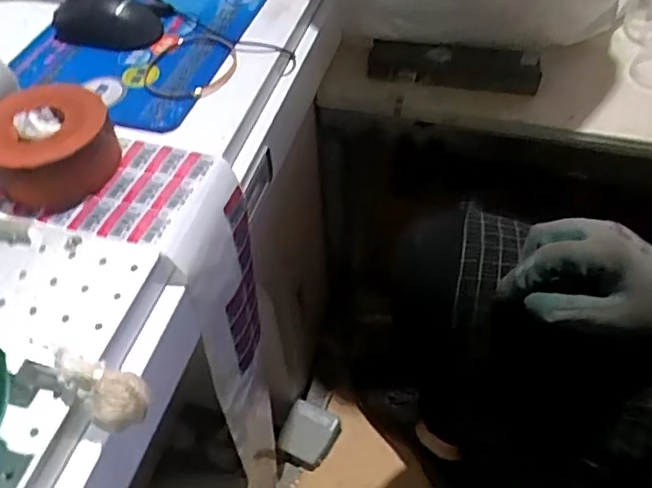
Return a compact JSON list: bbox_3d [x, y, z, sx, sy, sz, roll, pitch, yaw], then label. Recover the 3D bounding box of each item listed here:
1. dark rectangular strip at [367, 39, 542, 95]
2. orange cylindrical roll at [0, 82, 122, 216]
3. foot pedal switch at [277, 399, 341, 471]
[{"bbox_3d":[0.161,-0.226,0.787,0.208,0.014,0.054,8,92,5],"label":"dark rectangular strip"},{"bbox_3d":[-0.219,-0.079,0.488,0.104,0.051,0.092,-26,53,-18],"label":"orange cylindrical roll"},{"bbox_3d":[-0.027,0.280,0.915,0.074,0.025,0.087,21,54,20],"label":"foot pedal switch"}]

